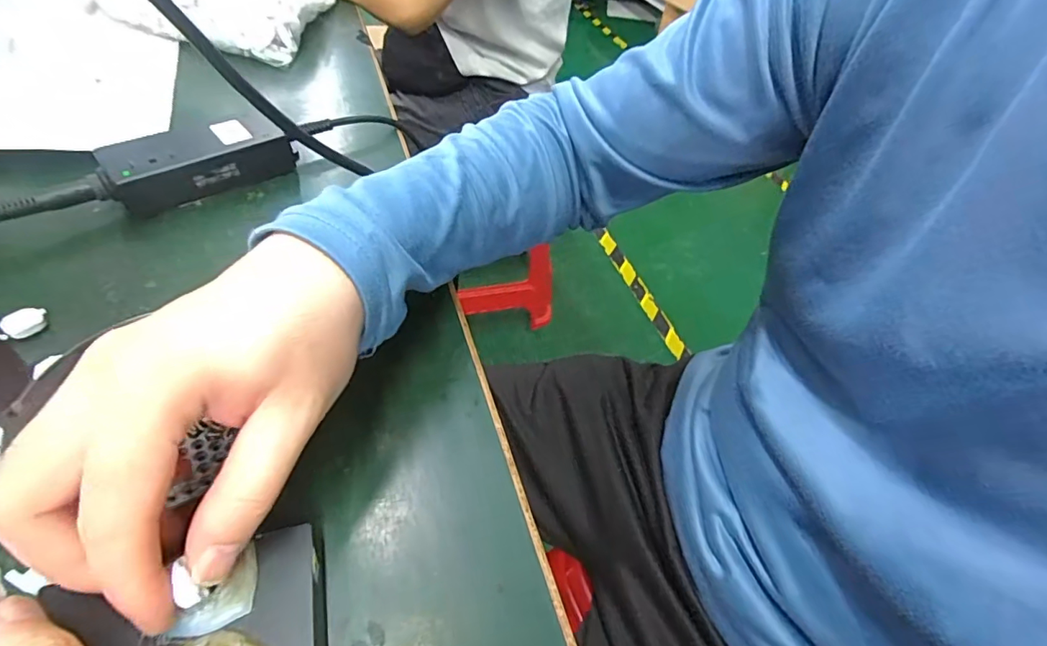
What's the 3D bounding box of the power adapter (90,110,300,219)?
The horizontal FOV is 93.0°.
[{"bbox_3d":[-0.233,-0.119,0.362,0.116,0.036,0.051,-31,58,-28],"label":"power adapter"}]

